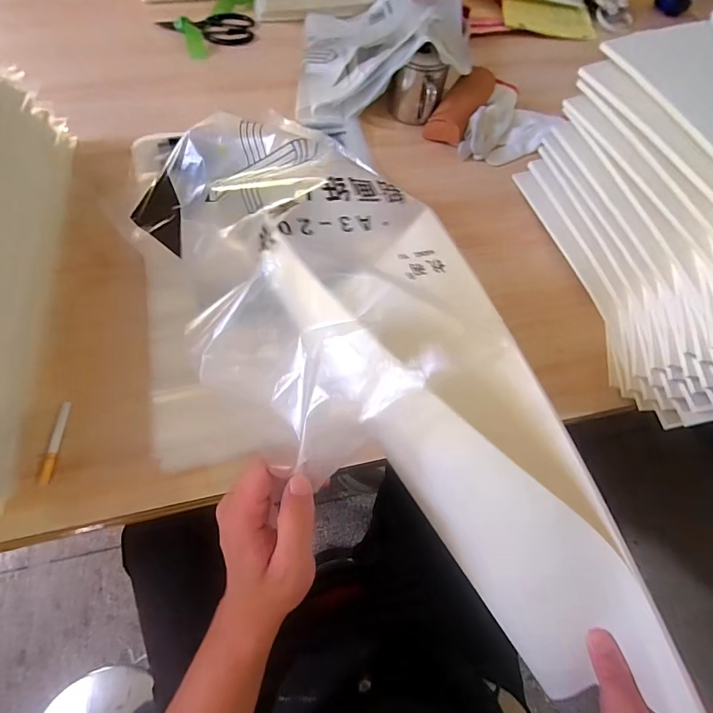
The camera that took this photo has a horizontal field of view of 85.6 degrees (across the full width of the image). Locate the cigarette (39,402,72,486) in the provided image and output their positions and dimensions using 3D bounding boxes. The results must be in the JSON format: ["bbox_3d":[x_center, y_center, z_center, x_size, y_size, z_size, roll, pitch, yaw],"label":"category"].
[{"bbox_3d":[-0.304,0.087,0.390,0.008,0.008,0.083,-1,65,-4],"label":"cigarette"}]

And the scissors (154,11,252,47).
[{"bbox_3d":[-0.282,-0.619,0.721,0.173,0.017,0.100,-1,65,-4],"label":"scissors"}]

